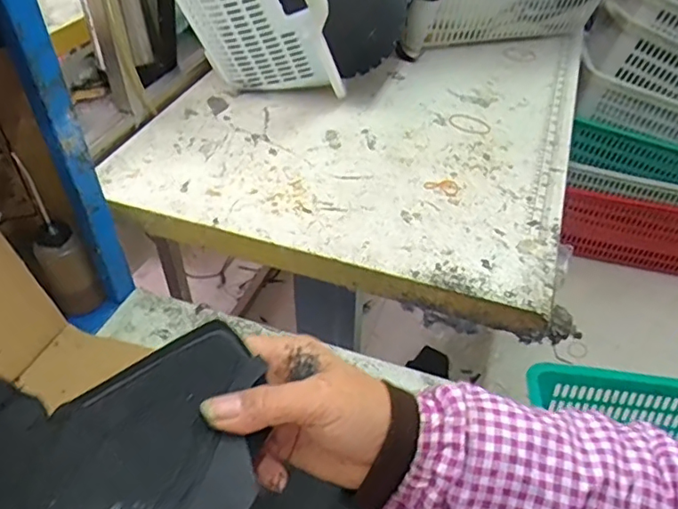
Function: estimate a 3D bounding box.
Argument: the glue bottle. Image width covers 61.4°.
[{"bbox_3d":[-0.279,-0.009,0.568,0.048,0.149,0.054,-24,49,-25],"label":"glue bottle"}]

